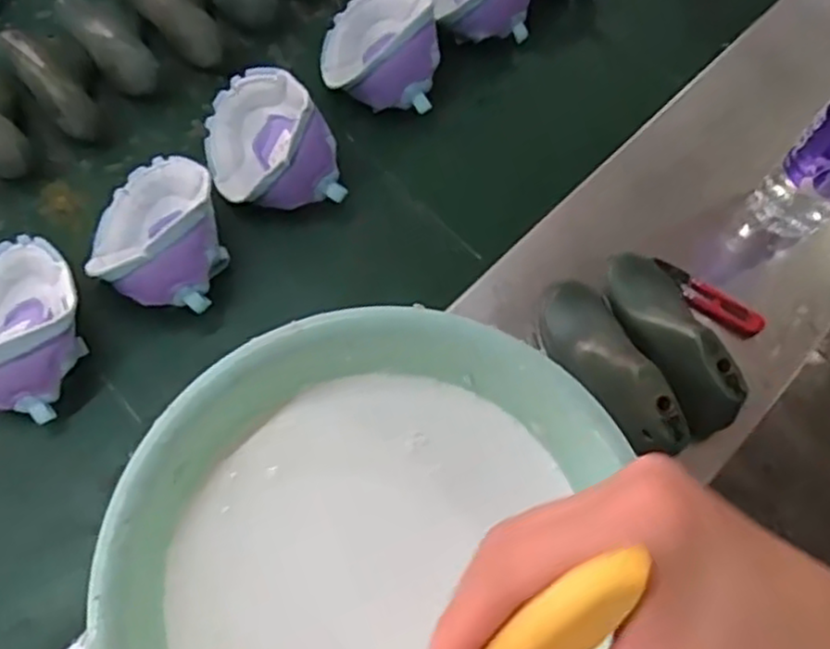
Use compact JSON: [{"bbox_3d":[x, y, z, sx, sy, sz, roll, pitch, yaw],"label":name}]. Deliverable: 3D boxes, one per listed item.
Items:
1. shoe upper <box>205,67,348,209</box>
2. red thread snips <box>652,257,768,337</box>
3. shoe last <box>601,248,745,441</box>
[{"bbox_3d":[-0.131,-0.166,0.633,0.103,0.077,0.137,-15,66,-10],"label":"shoe upper"},{"bbox_3d":[0.246,-0.024,0.611,0.098,0.016,0.023,35,68,11],"label":"red thread snips"},{"bbox_3d":[0.195,0.006,0.563,0.051,0.063,0.157,-10,67,-9],"label":"shoe last"}]

